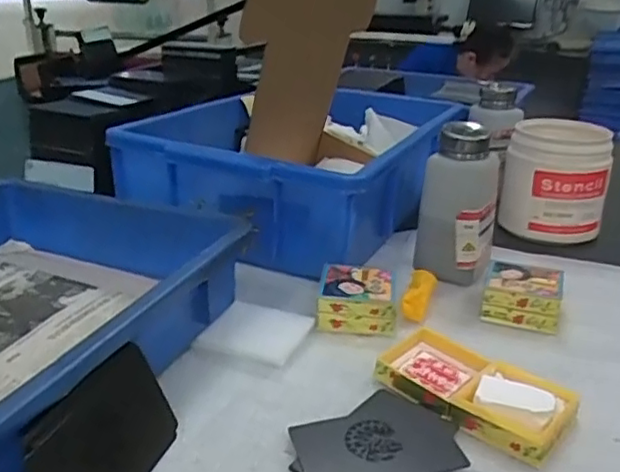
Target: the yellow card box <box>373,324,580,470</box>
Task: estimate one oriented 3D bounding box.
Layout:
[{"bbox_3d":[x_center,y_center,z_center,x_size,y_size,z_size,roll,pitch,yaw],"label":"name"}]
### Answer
[{"bbox_3d":[0.096,0.090,0.386,0.115,0.021,0.056,22,30,36],"label":"yellow card box"}]

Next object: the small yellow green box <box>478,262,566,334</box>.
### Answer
[{"bbox_3d":[0.161,0.045,0.483,0.054,0.032,0.048,11,25,16],"label":"small yellow green box"}]

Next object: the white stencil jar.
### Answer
[{"bbox_3d":[0.242,-0.055,0.628,0.094,0.102,0.082,9,25,13],"label":"white stencil jar"}]

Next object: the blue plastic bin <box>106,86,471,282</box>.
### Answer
[{"bbox_3d":[0.016,-0.081,0.673,0.233,0.098,0.376,16,27,26],"label":"blue plastic bin"}]

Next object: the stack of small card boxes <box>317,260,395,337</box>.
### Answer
[{"bbox_3d":[0.036,0.045,0.471,0.056,0.028,0.050,6,24,7],"label":"stack of small card boxes"}]

